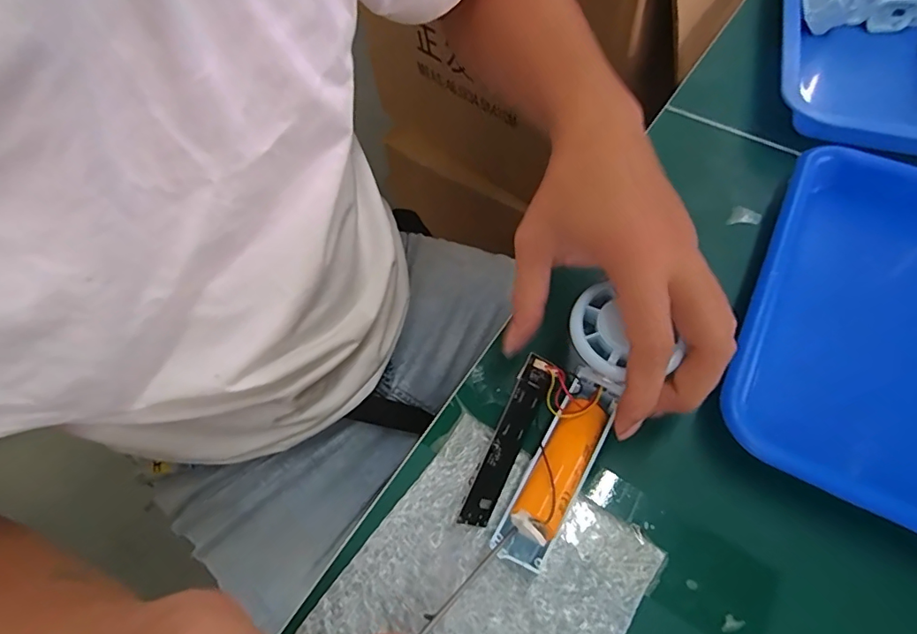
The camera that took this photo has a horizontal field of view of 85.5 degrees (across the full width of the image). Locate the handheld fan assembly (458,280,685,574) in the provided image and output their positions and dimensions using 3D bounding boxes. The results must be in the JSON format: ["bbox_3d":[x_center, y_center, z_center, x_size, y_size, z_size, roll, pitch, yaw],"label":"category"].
[{"bbox_3d":[0.048,0.050,0.245,0.047,0.039,0.136,24,78,15],"label":"handheld fan assembly"}]

